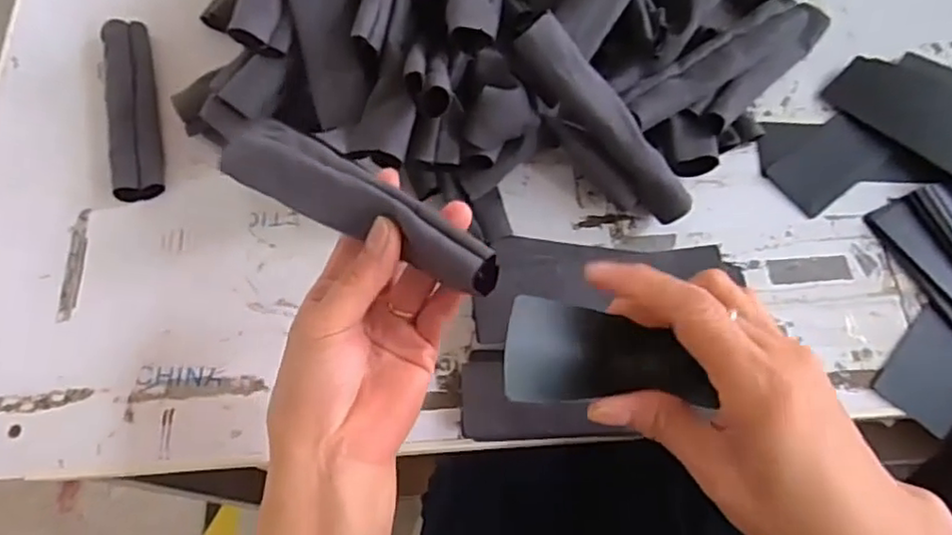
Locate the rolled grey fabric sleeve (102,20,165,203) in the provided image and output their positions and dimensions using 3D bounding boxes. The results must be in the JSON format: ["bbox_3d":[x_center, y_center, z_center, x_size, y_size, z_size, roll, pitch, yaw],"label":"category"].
[{"bbox_3d":[-0.248,-0.115,0.475,0.031,0.018,0.152,-15,67,-4],"label":"rolled grey fabric sleeve"}]

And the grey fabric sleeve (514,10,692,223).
[{"bbox_3d":[0.080,-0.088,0.405,0.031,0.023,0.147,-46,102,-15],"label":"grey fabric sleeve"}]

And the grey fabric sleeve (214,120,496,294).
[{"bbox_3d":[-0.055,-0.030,0.307,0.150,0.020,0.035,28,71,17],"label":"grey fabric sleeve"}]

